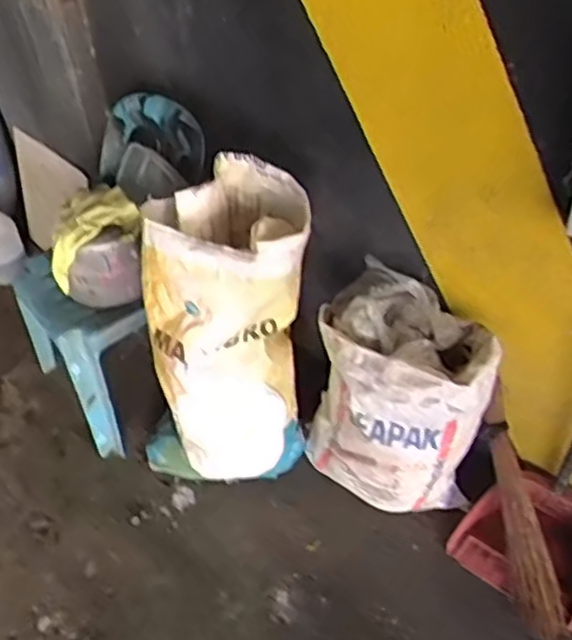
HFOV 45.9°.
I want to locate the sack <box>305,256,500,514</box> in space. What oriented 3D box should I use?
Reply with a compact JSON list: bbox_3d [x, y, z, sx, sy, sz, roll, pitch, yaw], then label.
[{"bbox_3d":[0.262,0.180,1.582,0.360,0.504,0.317,-4,45,-3],"label":"sack"}]

